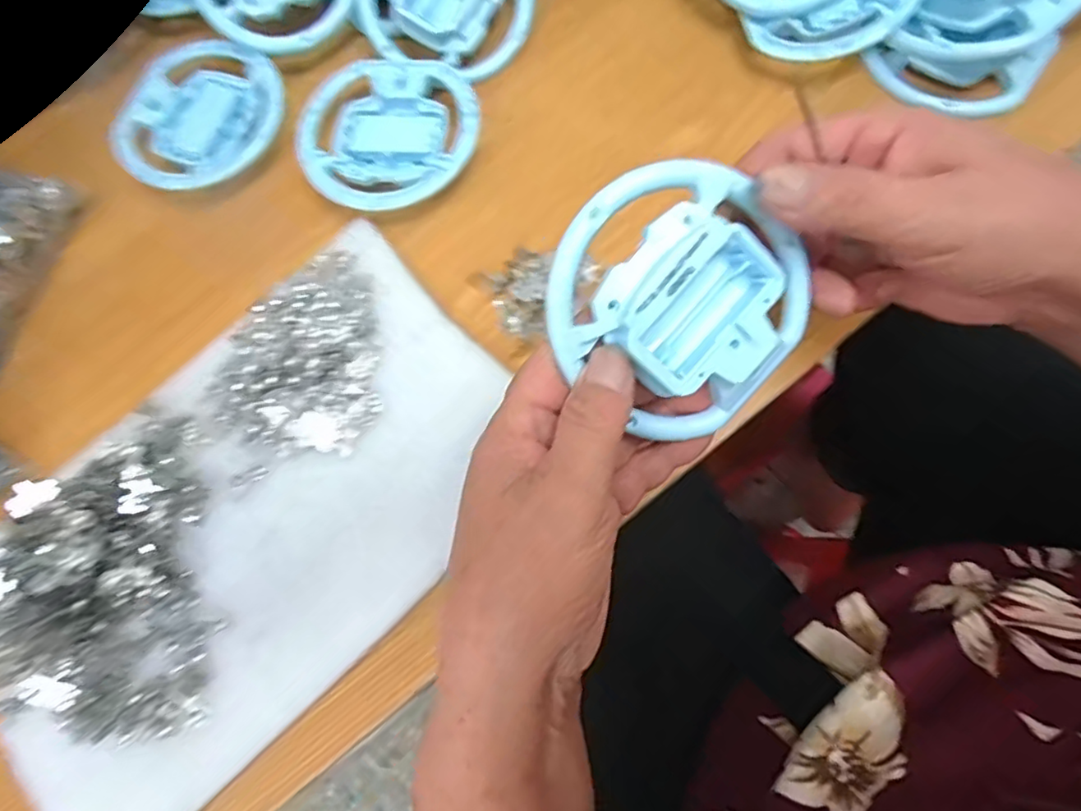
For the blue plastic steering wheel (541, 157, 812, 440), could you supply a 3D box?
[{"bbox_3d":[0.053,-0.041,0.224,0.093,0.030,0.093,0,95,1],"label":"blue plastic steering wheel"}]

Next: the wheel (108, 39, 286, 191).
[{"bbox_3d":[-0.212,-0.177,0.371,0.094,0.021,0.100,-1,75,6],"label":"wheel"}]

